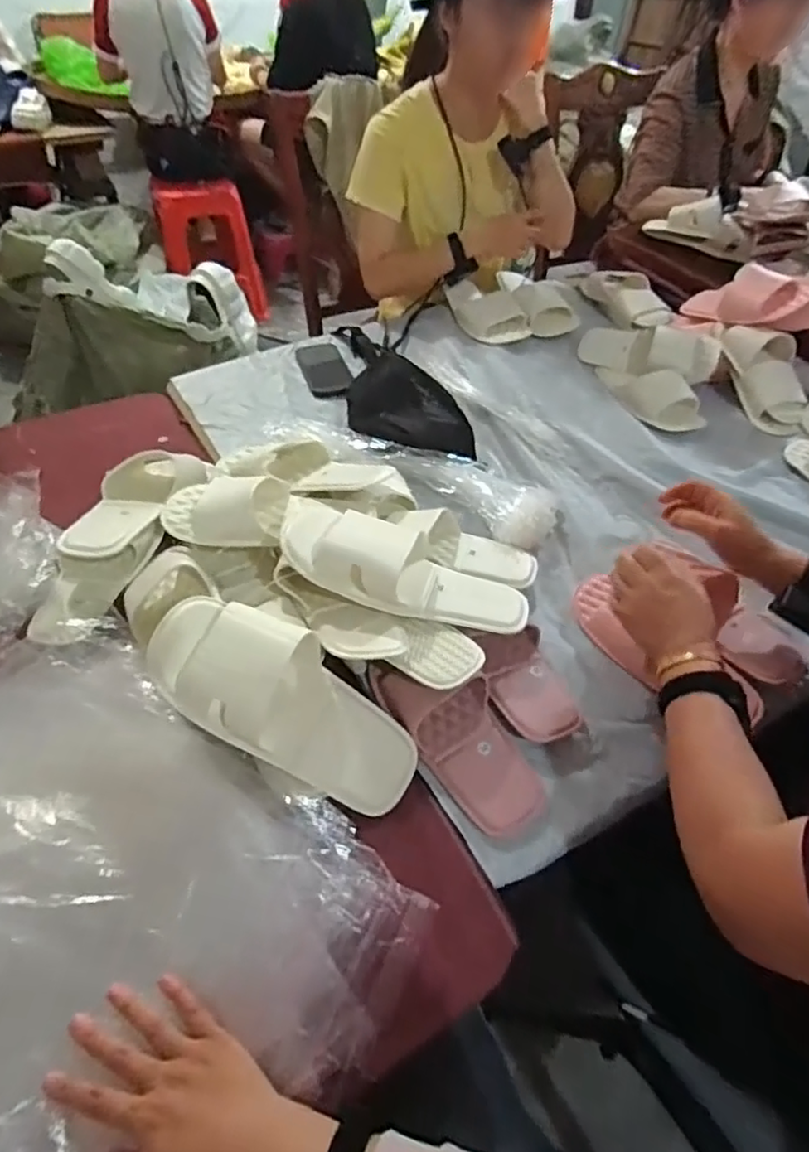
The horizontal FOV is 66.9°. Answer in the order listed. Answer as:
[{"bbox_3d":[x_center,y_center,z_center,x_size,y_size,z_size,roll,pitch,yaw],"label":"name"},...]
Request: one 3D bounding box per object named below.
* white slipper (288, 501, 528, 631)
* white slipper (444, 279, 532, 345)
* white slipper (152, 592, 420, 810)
[{"bbox_3d":[0.003,-0.010,0.666,0.276,0.052,0.107,21,48,-6],"label":"white slipper"},{"bbox_3d":[0.161,-0.536,1.204,0.114,0.063,0.233,-10,49,-11],"label":"white slipper"},{"bbox_3d":[-0.112,0.118,0.577,0.276,0.071,0.103,35,52,-3],"label":"white slipper"}]

